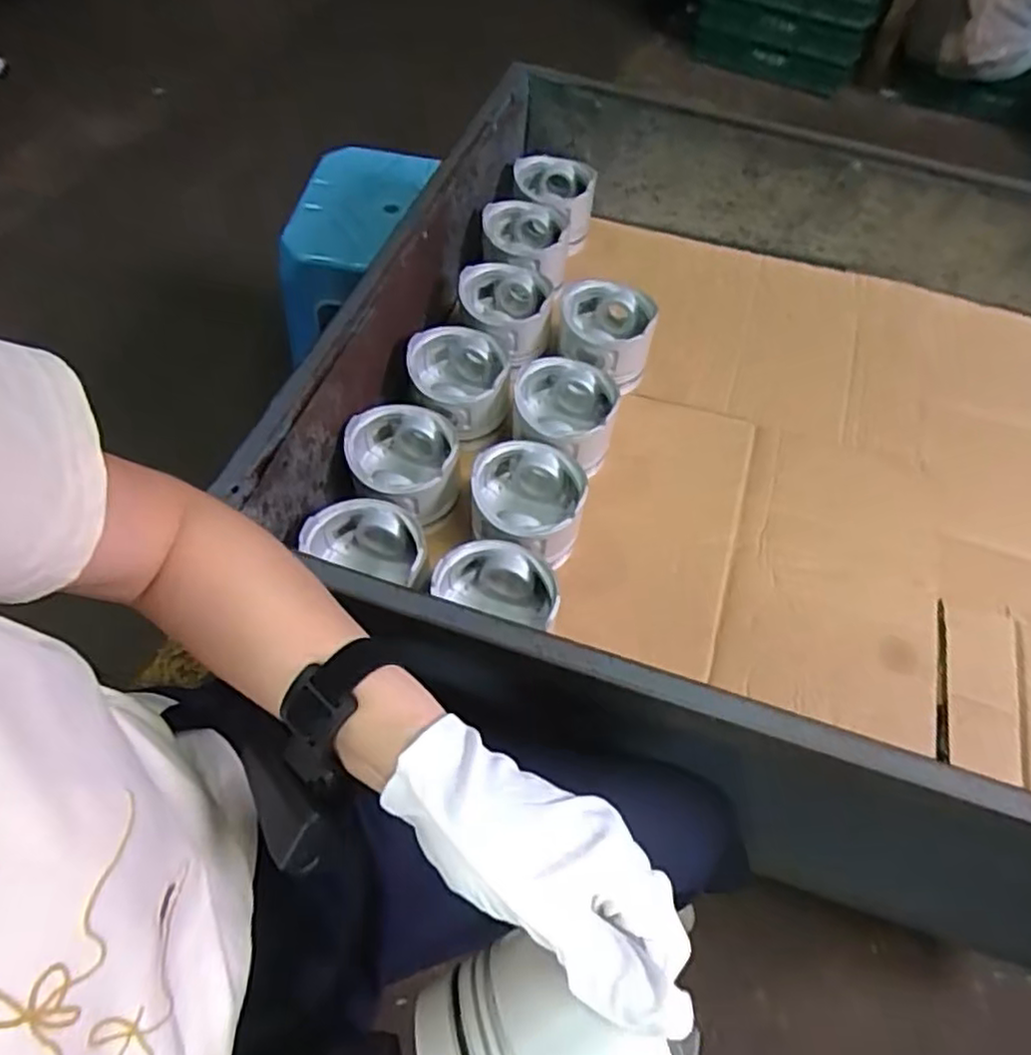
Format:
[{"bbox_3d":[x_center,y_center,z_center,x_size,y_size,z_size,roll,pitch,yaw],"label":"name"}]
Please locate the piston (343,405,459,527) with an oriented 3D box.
[{"bbox_3d":[-0.106,-0.058,0.660,0.100,0.078,0.104,-12,61,-10],"label":"piston"}]

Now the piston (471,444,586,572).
[{"bbox_3d":[0.011,-0.020,0.644,0.100,0.083,0.103,1,59,-2],"label":"piston"}]

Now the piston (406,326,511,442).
[{"bbox_3d":[-0.058,-0.150,0.720,0.103,0.062,0.109,-2,59,-4],"label":"piston"}]

